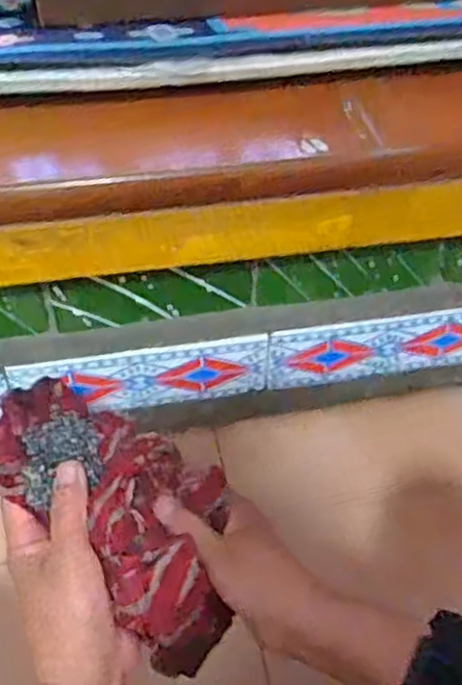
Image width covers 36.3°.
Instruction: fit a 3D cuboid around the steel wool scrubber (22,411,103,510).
[{"bbox_3d":[-0.099,0.066,0.411,0.045,0.020,0.044,-14,92,-13],"label":"steel wool scrubber"}]

